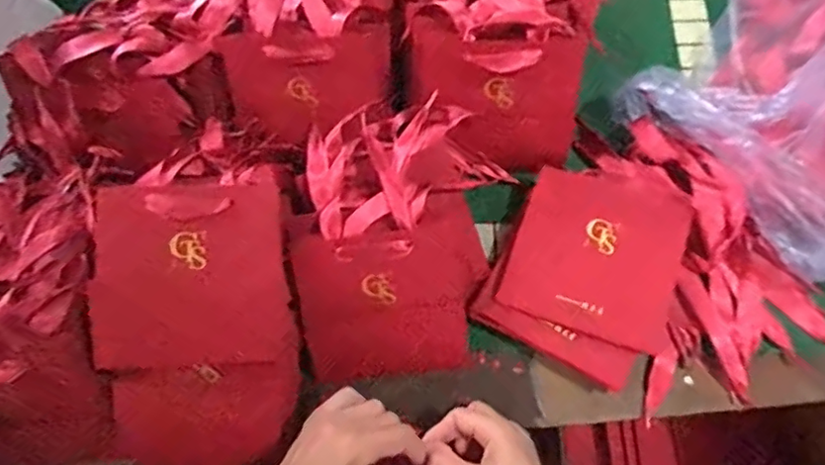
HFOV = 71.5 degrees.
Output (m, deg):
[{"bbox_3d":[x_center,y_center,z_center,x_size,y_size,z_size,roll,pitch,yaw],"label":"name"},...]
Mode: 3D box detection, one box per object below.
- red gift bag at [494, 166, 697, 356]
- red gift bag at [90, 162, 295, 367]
[{"bbox_3d":[0.167,0.014,0.513,0.141,0.012,0.156,19,72,9],"label":"red gift bag"},{"bbox_3d":[-0.177,0.035,0.466,0.145,0.023,0.150,-6,95,-19],"label":"red gift bag"}]

